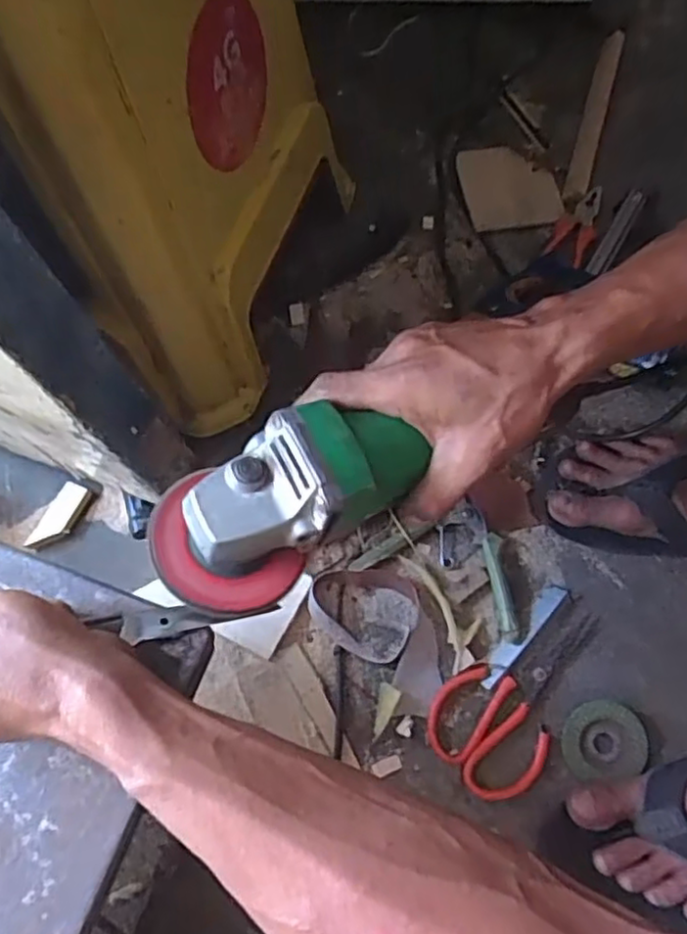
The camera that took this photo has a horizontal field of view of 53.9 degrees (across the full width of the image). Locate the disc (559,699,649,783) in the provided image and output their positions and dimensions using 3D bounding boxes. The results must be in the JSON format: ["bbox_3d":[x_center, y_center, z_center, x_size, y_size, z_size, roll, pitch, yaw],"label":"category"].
[{"bbox_3d":[0.215,0.225,0.557,0.069,0.004,0.059,-11,68,-2],"label":"disc"}]

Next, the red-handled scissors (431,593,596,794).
[{"bbox_3d":[0.159,0.189,0.577,0.186,0.013,0.095,-42,72,-13],"label":"red-handled scissors"}]

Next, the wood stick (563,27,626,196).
[{"bbox_3d":[0.305,-0.429,0.817,0.025,0.016,0.270,16,69,9],"label":"wood stick"}]

